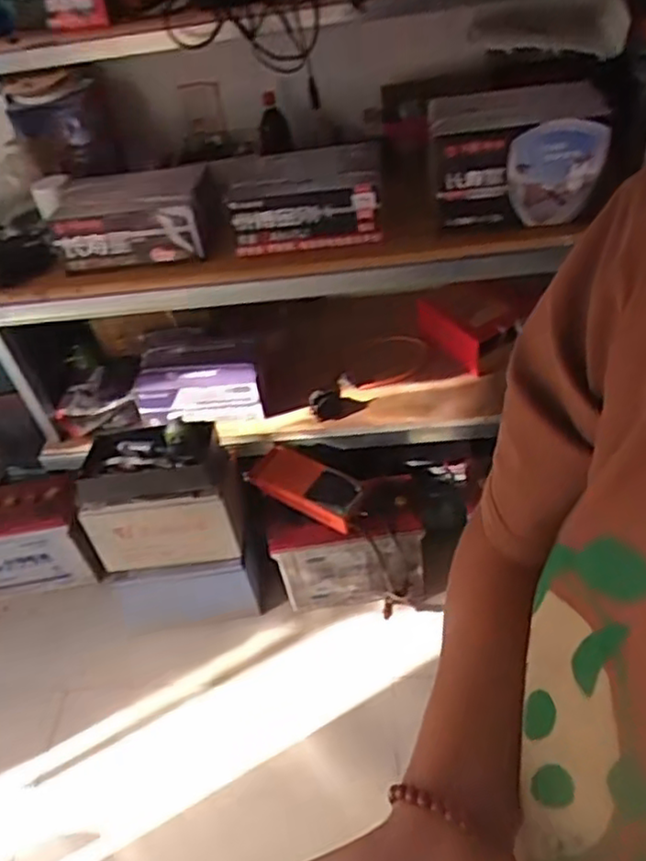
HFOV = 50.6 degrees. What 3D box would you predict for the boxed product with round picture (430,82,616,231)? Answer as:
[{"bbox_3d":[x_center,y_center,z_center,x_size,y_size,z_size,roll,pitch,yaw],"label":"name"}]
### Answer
[{"bbox_3d":[0.348,-0.486,1.231,0.298,0.210,0.165,-1,44,11],"label":"boxed product with round picture"}]

